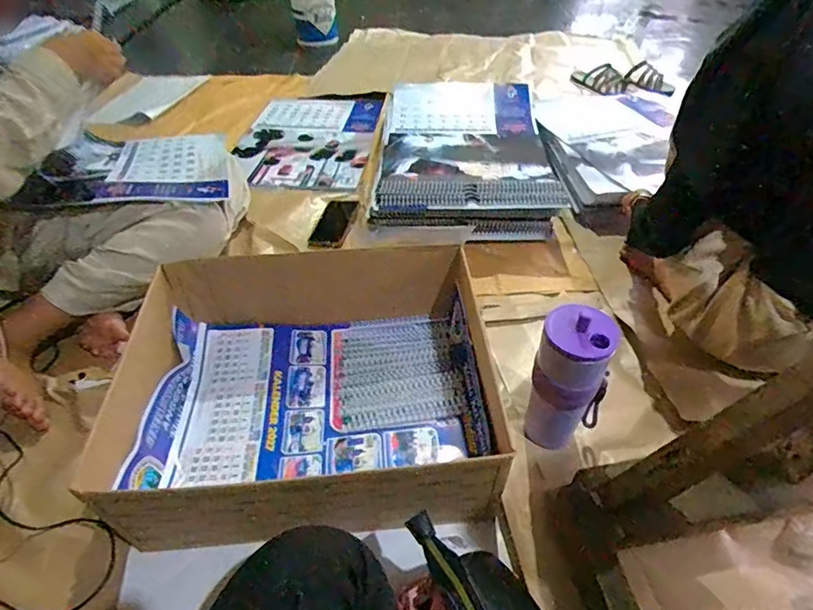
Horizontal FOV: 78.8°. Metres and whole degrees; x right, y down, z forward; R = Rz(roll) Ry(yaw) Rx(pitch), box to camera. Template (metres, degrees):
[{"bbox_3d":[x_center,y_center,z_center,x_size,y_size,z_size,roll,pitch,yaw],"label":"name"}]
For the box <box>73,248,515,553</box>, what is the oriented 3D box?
[{"bbox_3d":[-0.121,0.110,0.671,0.446,0.129,0.362,-5,44,-2],"label":"box"}]

